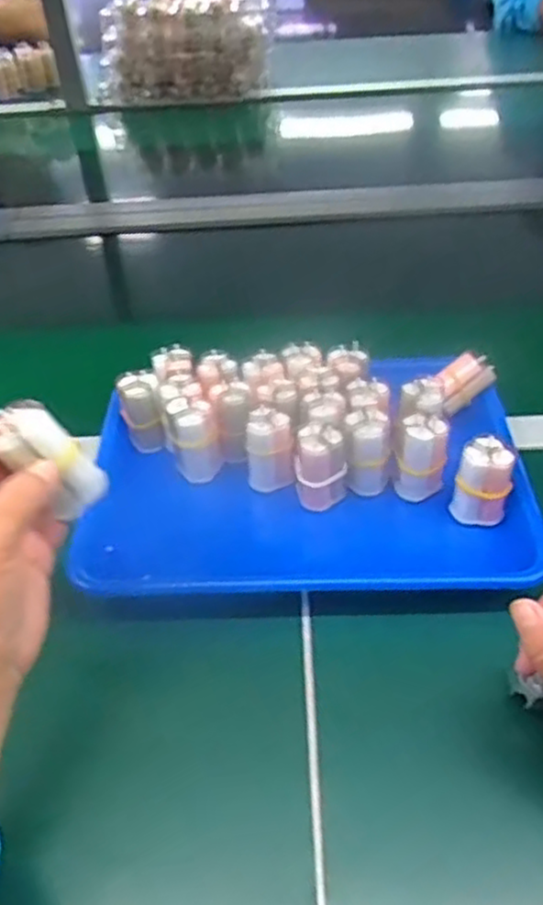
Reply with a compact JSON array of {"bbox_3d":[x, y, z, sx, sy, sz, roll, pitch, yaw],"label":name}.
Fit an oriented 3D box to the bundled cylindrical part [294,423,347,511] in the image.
[{"bbox_3d":[0.037,0.011,0.542,0.038,0.060,0.030,-1,44,3],"label":"bundled cylindrical part"}]

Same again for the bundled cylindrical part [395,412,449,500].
[{"bbox_3d":[0.114,0.001,0.544,0.034,0.063,0.032,-2,44,2],"label":"bundled cylindrical part"}]

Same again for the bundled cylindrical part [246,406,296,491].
[{"bbox_3d":[-0.001,-0.003,0.557,0.036,0.060,0.033,-2,44,2],"label":"bundled cylindrical part"}]

